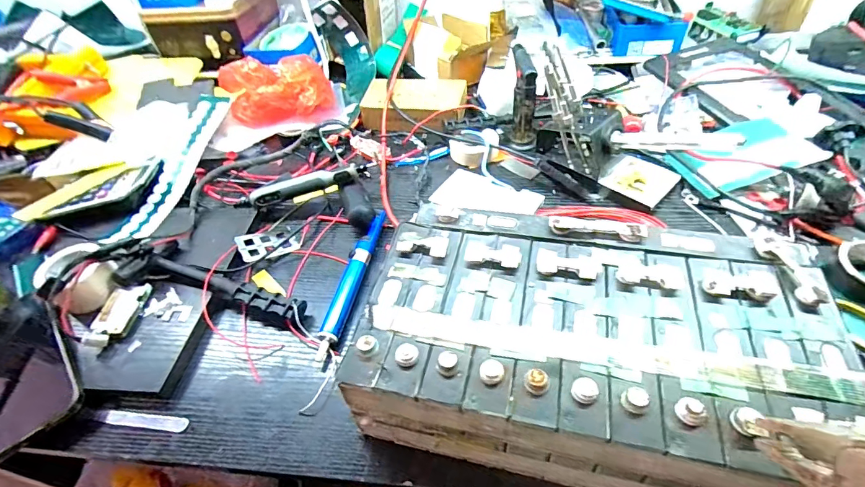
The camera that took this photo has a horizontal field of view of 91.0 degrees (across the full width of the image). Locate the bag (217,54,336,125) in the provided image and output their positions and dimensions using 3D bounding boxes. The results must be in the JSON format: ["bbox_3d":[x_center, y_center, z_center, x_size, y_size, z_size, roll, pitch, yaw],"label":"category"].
[{"bbox_3d":[-0.239,-0.228,0.655,0.164,0.096,0.092,-12,46,-4],"label":"bag"}]

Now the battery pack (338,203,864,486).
[{"bbox_3d":[0.107,0.080,0.323,0.304,0.104,0.189,8,48,14],"label":"battery pack"}]

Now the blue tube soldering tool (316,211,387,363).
[{"bbox_3d":[-0.082,0.038,0.447,0.021,0.021,0.181,6,48,12],"label":"blue tube soldering tool"}]

